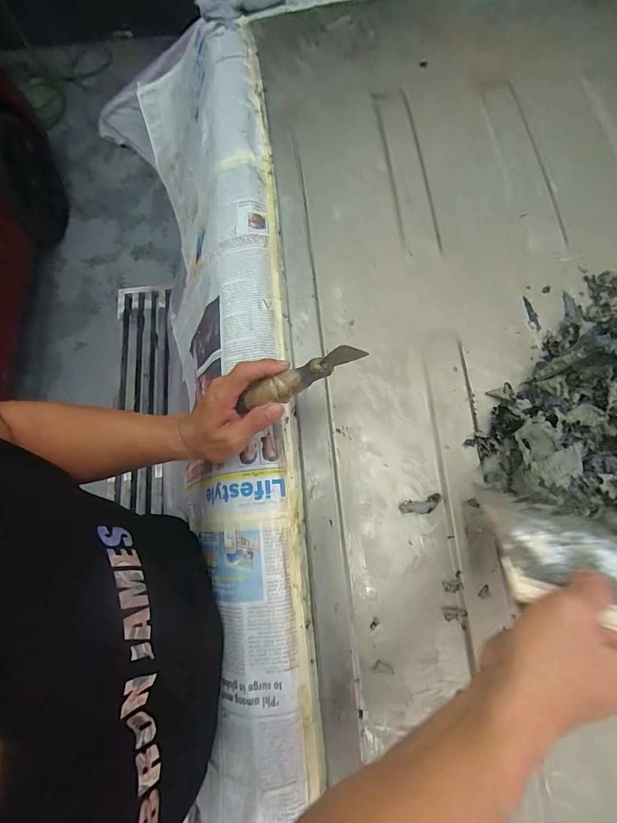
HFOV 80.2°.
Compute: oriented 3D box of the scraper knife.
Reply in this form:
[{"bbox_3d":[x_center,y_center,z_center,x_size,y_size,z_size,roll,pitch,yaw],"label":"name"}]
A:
[{"bbox_3d":[-0.012,-0.029,0.342,0.129,0.045,0.018,-25,76,17],"label":"scraper knife"}]

